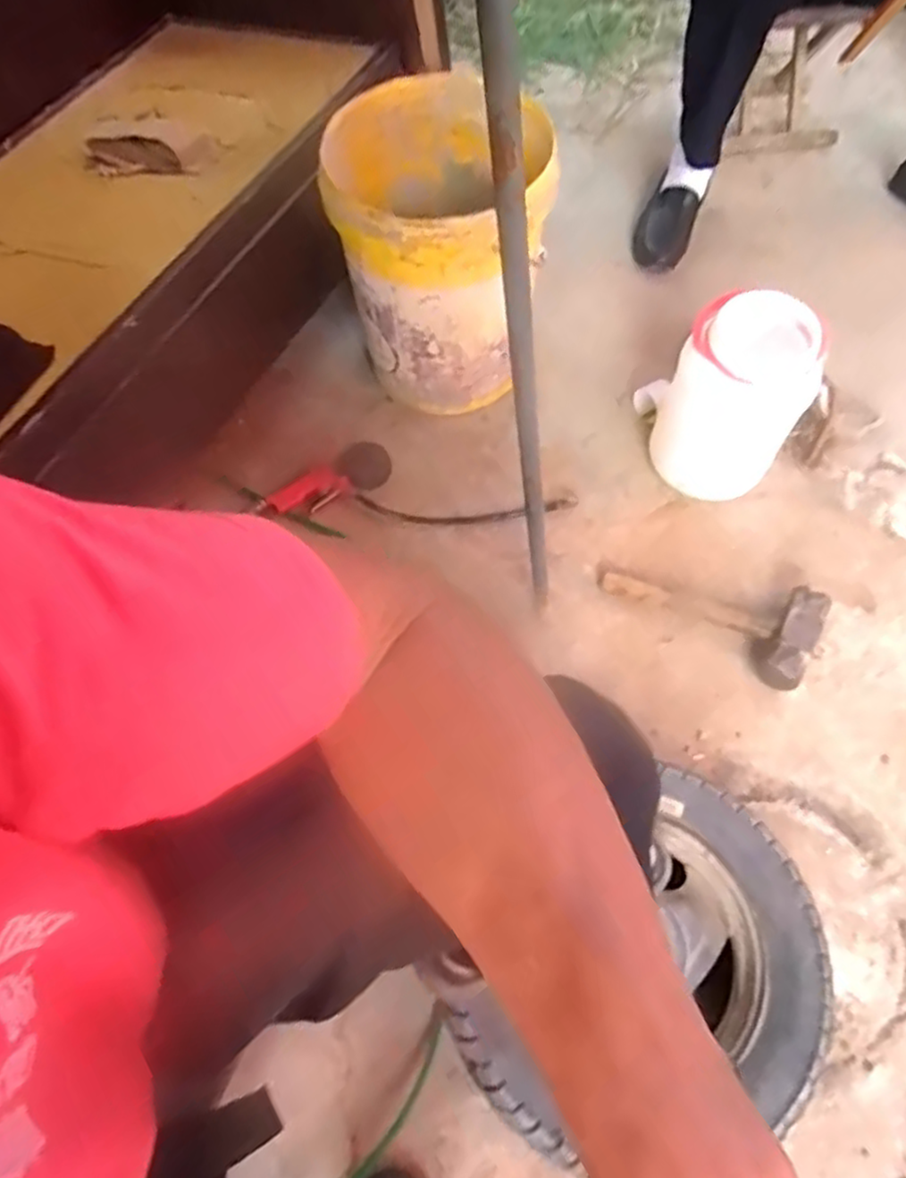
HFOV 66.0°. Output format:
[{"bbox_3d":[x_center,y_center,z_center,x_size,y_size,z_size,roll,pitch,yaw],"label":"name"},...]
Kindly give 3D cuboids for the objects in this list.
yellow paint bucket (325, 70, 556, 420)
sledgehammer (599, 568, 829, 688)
[{"bbox_3d":[-0.022,-0.485,1.041,0.295,0.353,0.316,-5,62,-1],"label":"yellow paint bucket"},{"bbox_3d":[0.357,0.020,0.973,0.289,0.061,0.146,26,66,14],"label":"sledgehammer"}]

